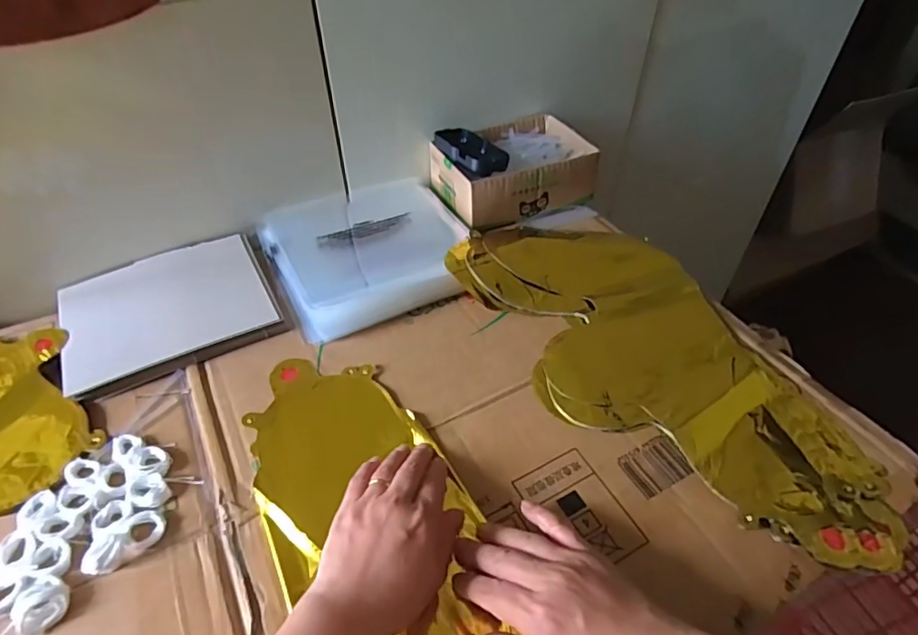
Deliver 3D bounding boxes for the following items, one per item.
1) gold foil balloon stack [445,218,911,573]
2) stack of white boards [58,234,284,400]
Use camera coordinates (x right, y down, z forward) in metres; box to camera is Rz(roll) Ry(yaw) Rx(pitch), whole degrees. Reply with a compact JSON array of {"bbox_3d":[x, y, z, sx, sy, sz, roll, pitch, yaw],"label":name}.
[{"bbox_3d":[0.178,0.026,0.521,0.224,0.024,0.459,-21,51,-20],"label":"gold foil balloon stack"},{"bbox_3d":[-0.298,-0.012,0.556,0.193,0.014,0.154,-22,51,-20],"label":"stack of white boards"}]

